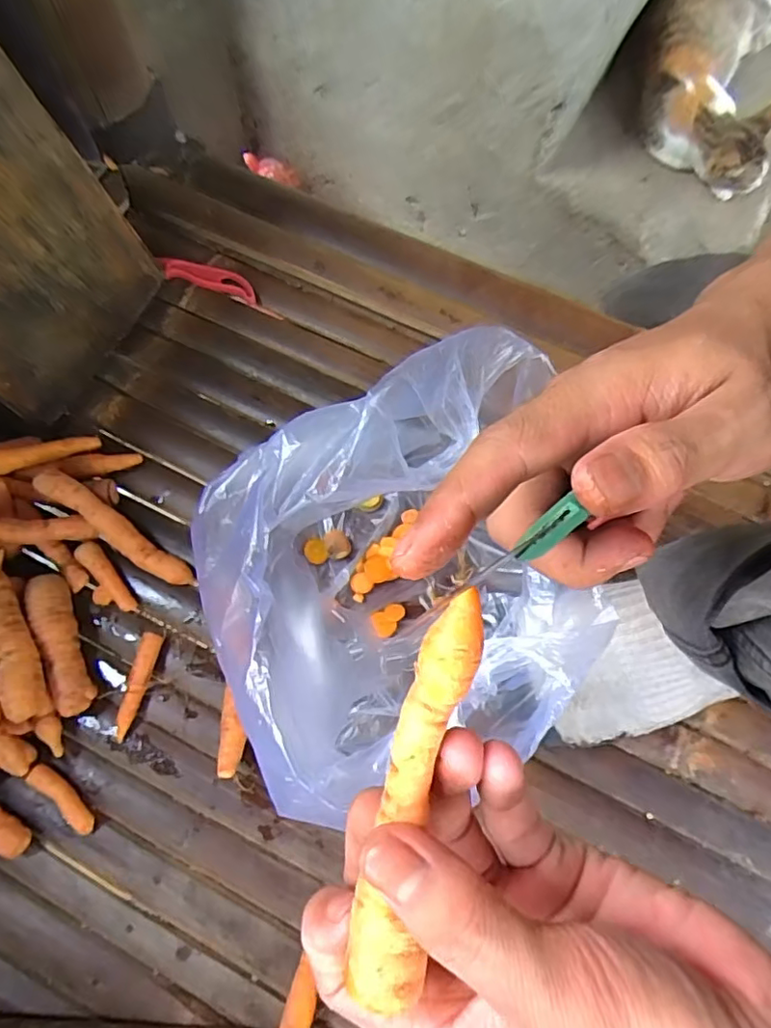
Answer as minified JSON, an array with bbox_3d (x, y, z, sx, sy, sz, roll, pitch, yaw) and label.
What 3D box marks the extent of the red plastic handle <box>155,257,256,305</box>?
[{"bbox_3d":[-0.141,-0.191,0.473,0.083,0.011,0.021,19,72,5],"label":"red plastic handle"}]

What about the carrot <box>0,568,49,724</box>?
[{"bbox_3d":[-0.228,0.078,0.354,0.023,0.024,0.090,-25,73,-9],"label":"carrot"}]

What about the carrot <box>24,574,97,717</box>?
[{"bbox_3d":[-0.206,0.083,0.377,0.022,0.029,0.089,-21,73,-8],"label":"carrot"}]

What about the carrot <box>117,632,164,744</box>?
[{"bbox_3d":[-0.159,0.110,0.379,0.012,0.016,0.066,14,71,4],"label":"carrot"}]

